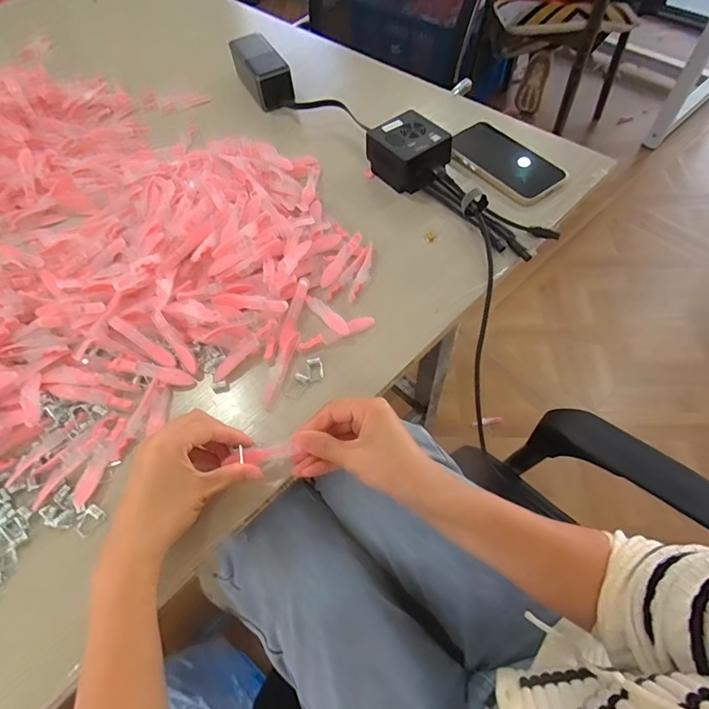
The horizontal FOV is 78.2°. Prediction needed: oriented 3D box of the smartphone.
[{"bbox_3d":[0.179,-0.236,0.532,0.077,0.012,0.145,-35,63,-16],"label":"smartphone"}]

